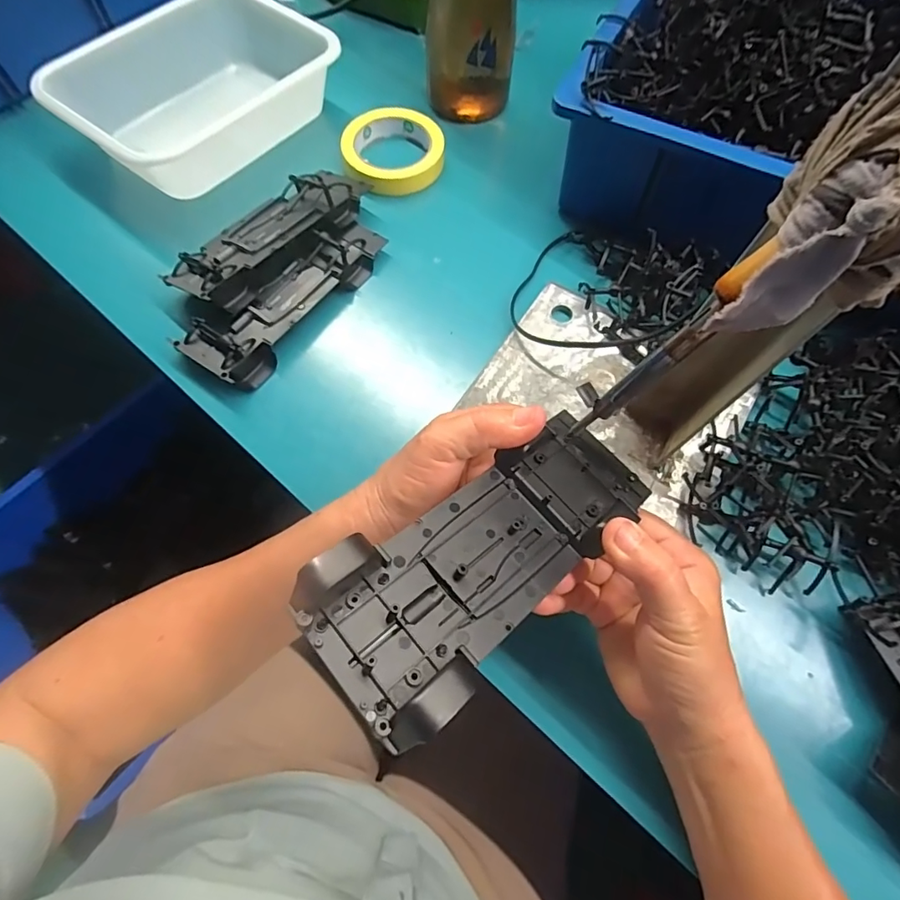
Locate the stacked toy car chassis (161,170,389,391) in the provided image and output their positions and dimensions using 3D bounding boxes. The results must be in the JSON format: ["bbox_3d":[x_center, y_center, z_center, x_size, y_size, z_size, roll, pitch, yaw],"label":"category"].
[{"bbox_3d":[-0.147,-0.162,0.419,0.112,0.042,0.226,31,71,12],"label":"stacked toy car chassis"}]

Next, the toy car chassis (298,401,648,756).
[{"bbox_3d":[0.026,0.042,0.239,0.192,0.020,0.073,-32,71,-34],"label":"toy car chassis"}]

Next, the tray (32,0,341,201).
[{"bbox_3d":[-0.247,-0.361,0.489,0.157,0.081,0.239,35,72,13],"label":"tray"}]

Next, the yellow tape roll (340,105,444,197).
[{"bbox_3d":[-0.058,-0.300,0.497,0.102,0.029,0.099,0,68,0],"label":"yellow tape roll"}]

